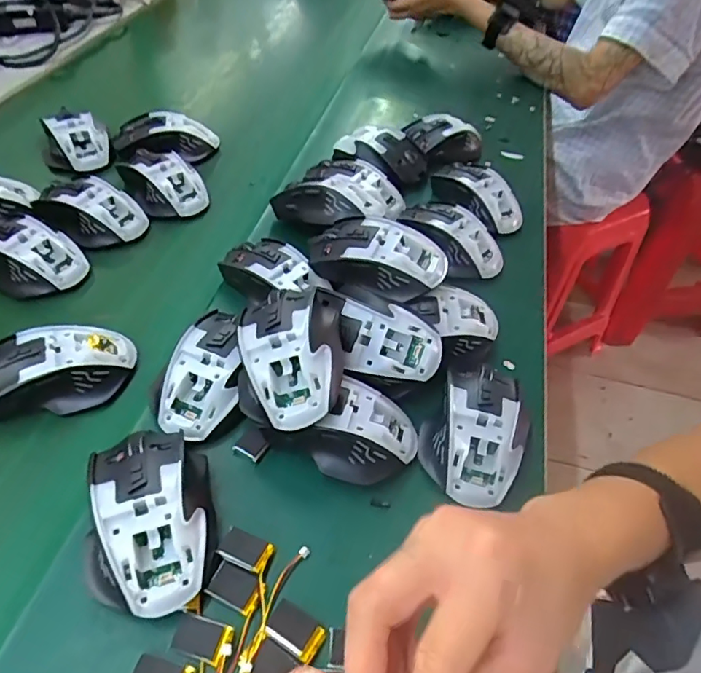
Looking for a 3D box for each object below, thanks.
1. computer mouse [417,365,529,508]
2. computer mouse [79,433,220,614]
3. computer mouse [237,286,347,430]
[{"bbox_3d":[0.093,0.064,0.386,0.069,0.034,0.105,23,51,14],"label":"computer mouse"},{"bbox_3d":[-0.121,0.105,0.326,0.069,0.039,0.117,-11,51,-14],"label":"computer mouse"},{"bbox_3d":[-0.040,0.004,0.375,0.072,0.043,0.120,2,49,-3],"label":"computer mouse"}]

